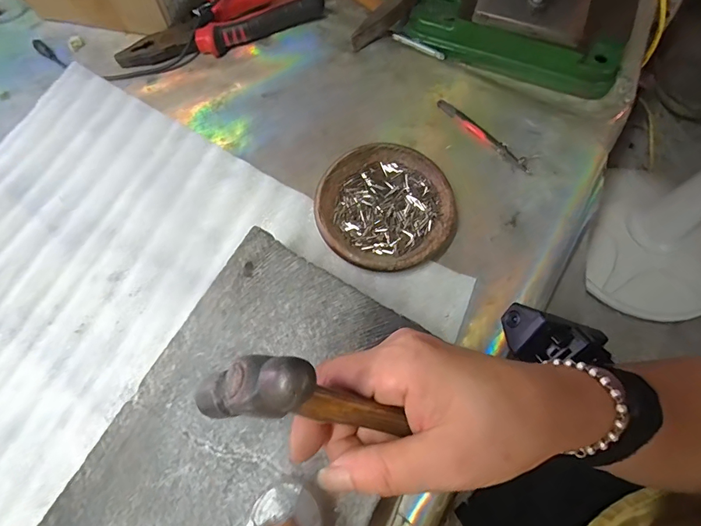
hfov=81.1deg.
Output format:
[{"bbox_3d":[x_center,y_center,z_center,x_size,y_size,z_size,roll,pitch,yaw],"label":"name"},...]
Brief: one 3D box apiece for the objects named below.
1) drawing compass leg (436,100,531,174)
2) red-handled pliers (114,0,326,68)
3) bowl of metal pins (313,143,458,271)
[{"bbox_3d":[0.121,-0.118,0.375,0.011,0.006,0.108,-41,72,-14],"label":"drawing compass leg"},{"bbox_3d":[-0.123,-0.244,0.412,0.218,0.029,0.047,-25,69,-8],"label":"red-handled pliers"},{"bbox_3d":[0.028,-0.046,0.341,0.109,0.020,0.112,-1,68,2],"label":"bowl of metal pins"}]

